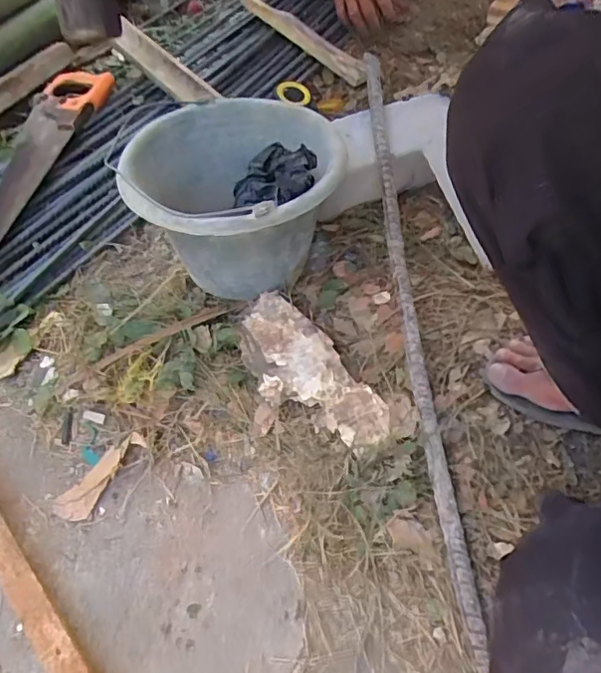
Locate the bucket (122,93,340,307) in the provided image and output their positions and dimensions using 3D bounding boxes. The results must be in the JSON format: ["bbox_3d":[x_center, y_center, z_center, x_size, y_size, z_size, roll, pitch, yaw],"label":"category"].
[{"bbox_3d":[-0.073,-0.168,0.699,0.231,0.156,0.246,-2,56,3],"label":"bucket"}]

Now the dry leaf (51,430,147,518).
[{"bbox_3d":[-0.206,0.143,0.584,0.037,0.011,0.109,36,76,24],"label":"dry leaf"}]

